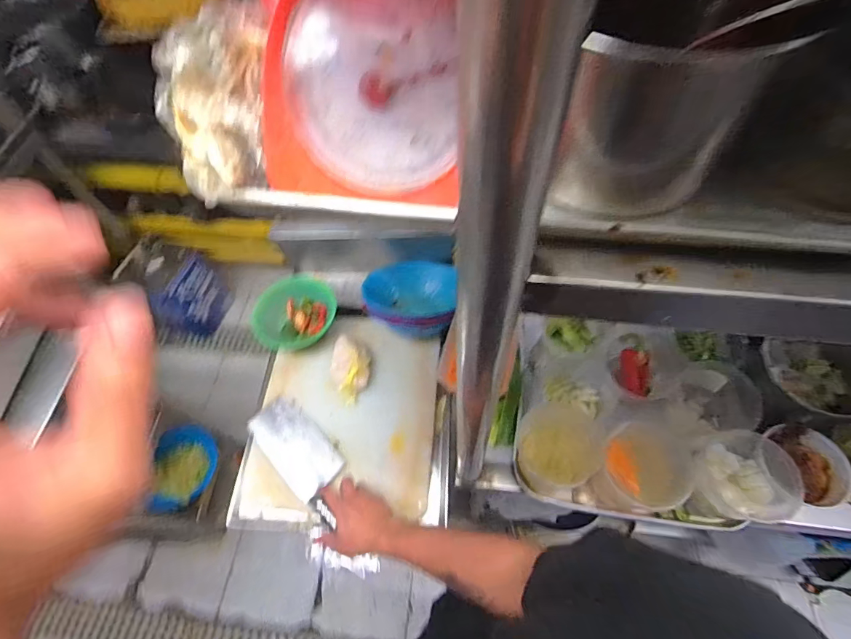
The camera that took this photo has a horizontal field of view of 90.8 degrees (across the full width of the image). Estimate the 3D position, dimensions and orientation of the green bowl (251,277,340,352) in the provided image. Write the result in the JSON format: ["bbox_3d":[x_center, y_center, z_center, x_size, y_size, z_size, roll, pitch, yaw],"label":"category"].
[{"bbox_3d":[-0.273,-0.008,0.896,0.170,0.059,0.160,-2,60,3],"label":"green bowl"}]

